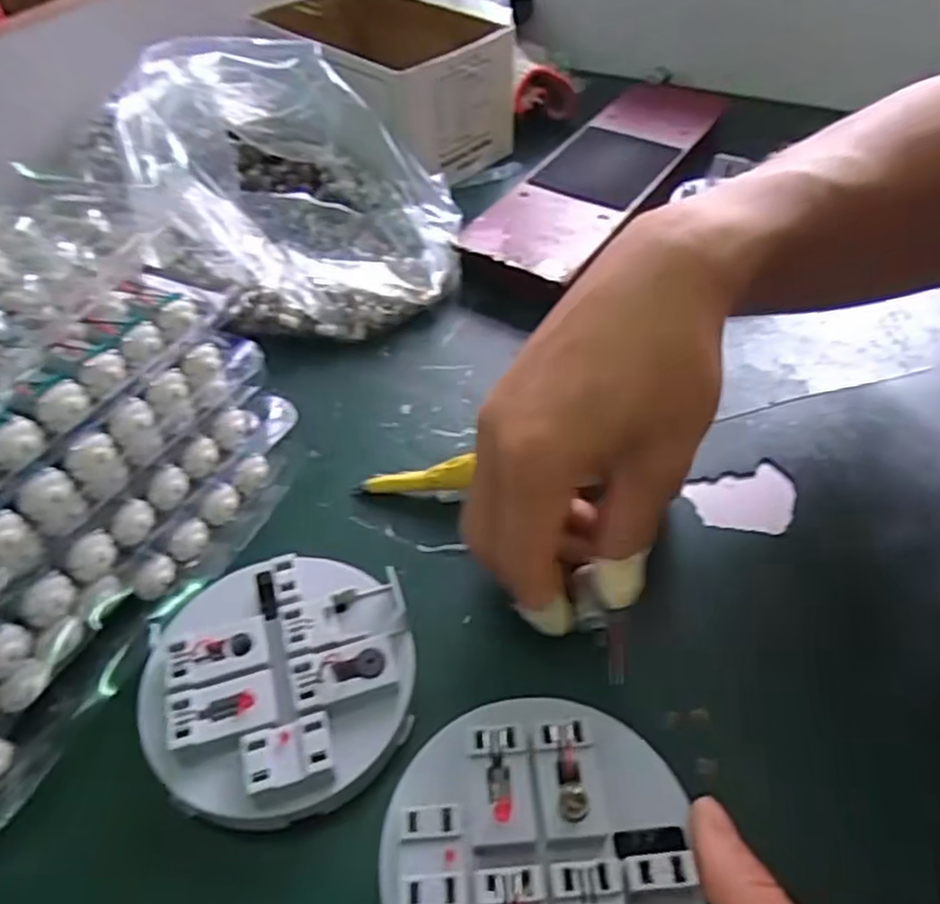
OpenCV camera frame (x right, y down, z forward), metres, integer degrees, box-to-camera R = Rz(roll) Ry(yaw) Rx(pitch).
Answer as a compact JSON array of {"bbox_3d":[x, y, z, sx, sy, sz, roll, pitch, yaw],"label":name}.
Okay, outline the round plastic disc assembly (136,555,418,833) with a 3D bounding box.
[{"bbox_3d":[-0.072,0.087,0.276,0.098,0.023,0.103,1,46,-1],"label":"round plastic disc assembly"}]

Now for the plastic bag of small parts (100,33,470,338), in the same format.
[{"bbox_3d":[-0.108,-0.167,0.439,0.172,0.104,0.185,-30,54,-23],"label":"plastic bag of small parts"}]

